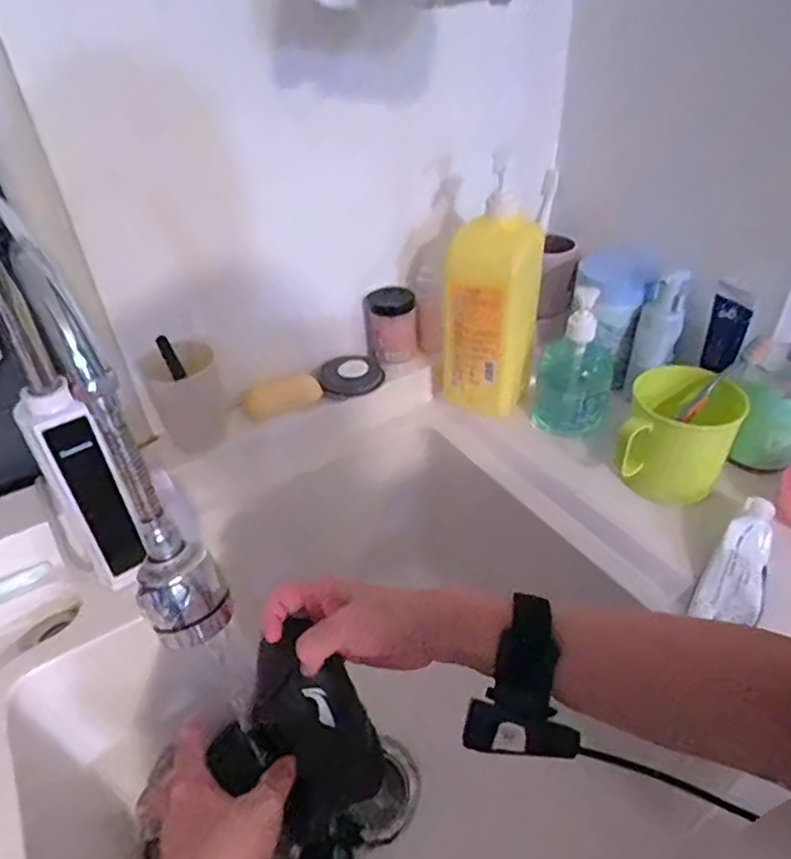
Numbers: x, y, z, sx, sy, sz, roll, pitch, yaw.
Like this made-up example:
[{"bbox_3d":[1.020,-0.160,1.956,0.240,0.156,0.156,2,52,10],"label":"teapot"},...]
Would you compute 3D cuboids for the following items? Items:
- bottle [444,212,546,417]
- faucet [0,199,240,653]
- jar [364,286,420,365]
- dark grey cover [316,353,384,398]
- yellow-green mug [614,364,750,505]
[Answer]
[{"bbox_3d":[0.111,-0.125,0.699,0.095,0.246,0.066,17,42,23],"label":"bottle"},{"bbox_3d":[-0.216,0.040,0.430,0.058,0.287,0.269,-31,46,-31],"label":"faucet"},{"bbox_3d":[-0.004,-0.130,0.771,0.063,0.086,0.053,-3,39,0],"label":"jar"},{"bbox_3d":[-0.055,-0.070,0.747,0.079,0.022,0.062,-8,38,-3],"label":"dark grey cover"},{"bbox_3d":[0.286,0.007,0.617,0.097,0.111,0.096,17,43,23],"label":"yellow-green mug"}]

